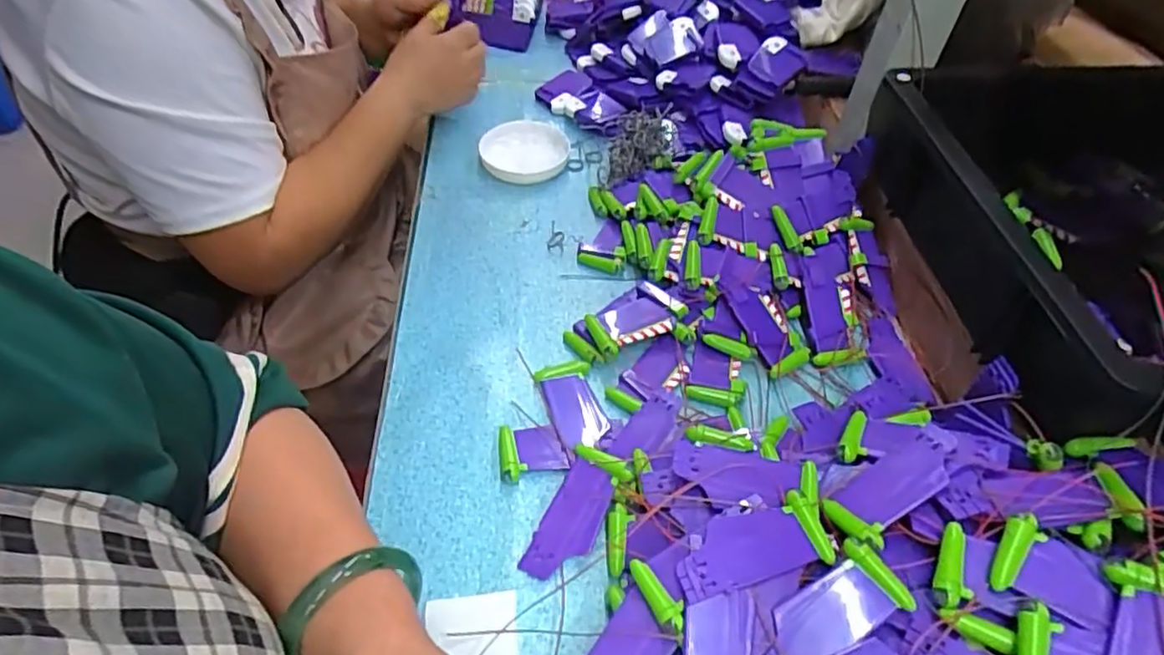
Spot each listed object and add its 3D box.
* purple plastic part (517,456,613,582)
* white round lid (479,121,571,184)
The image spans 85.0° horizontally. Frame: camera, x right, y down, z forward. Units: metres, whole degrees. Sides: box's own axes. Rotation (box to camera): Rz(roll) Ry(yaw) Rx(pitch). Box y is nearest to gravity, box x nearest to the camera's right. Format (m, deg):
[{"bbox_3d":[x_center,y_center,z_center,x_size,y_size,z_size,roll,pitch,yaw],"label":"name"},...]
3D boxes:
[{"bbox_3d":[-0.008,0.125,0.406,0.036,0.005,0.078,26,67,18],"label":"purple plastic part"},{"bbox_3d":[-0.058,-0.179,0.644,0.086,0.023,0.086,1,50,-1],"label":"white round lid"}]

